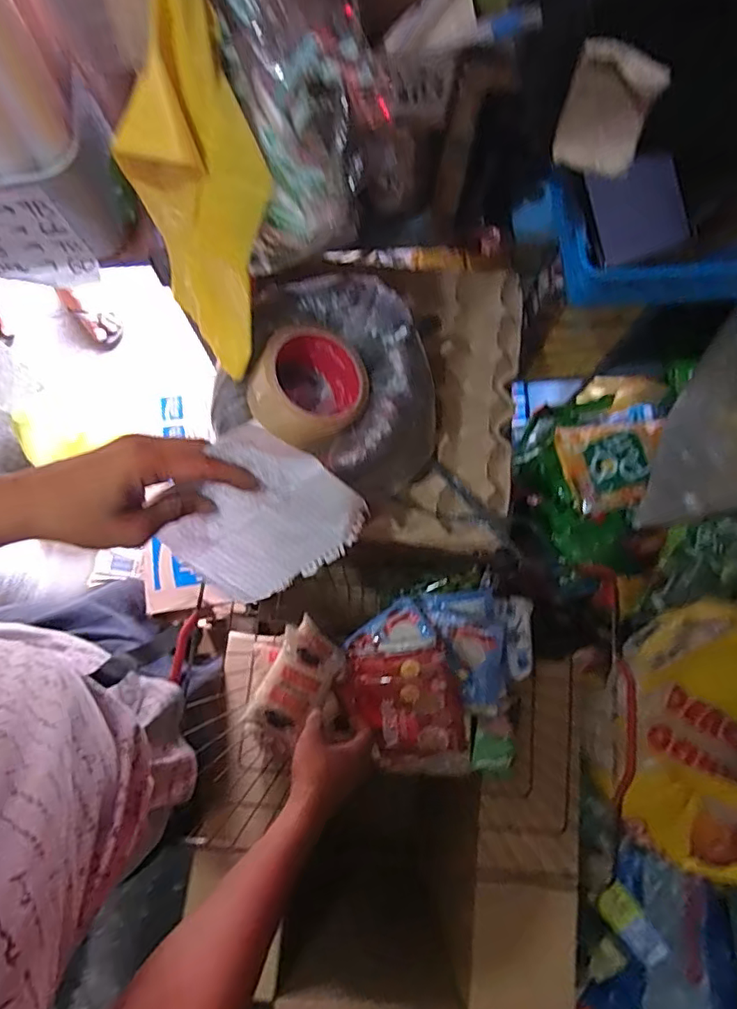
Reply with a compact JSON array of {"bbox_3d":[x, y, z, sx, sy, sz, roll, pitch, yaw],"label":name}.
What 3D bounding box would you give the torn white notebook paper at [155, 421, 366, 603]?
[{"bbox_3d":[-0.090,0.018,0.441,0.153,0.138,0.012,-35,37,22],"label":"torn white notebook paper"}]

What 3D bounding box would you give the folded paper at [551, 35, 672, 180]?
[{"bbox_3d":[0.132,-0.214,0.307,0.048,0.068,0.011,8,78,2],"label":"folded paper"}]

